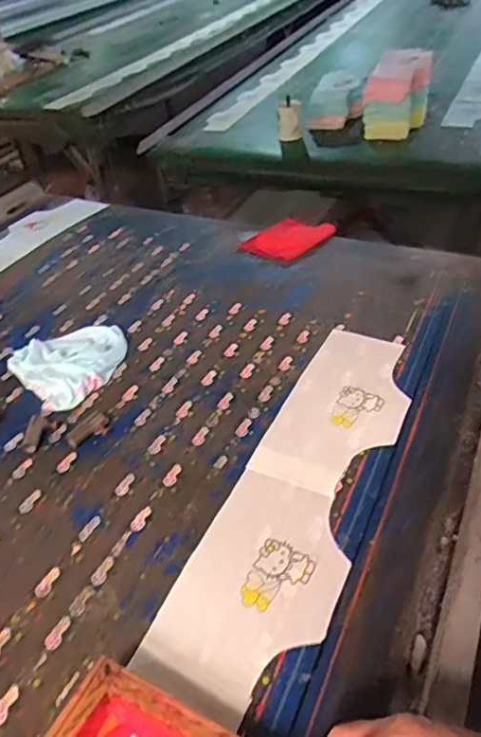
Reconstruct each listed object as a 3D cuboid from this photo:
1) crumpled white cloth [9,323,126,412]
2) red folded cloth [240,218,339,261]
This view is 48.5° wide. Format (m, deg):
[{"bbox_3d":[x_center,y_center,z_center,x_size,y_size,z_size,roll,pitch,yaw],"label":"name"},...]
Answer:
[{"bbox_3d":[-0.275,-0.018,0.894,0.180,0.032,0.180,-32,46,-26],"label":"crumpled white cloth"},{"bbox_3d":[0.088,-0.279,1.146,0.204,0.053,0.102,15,45,25],"label":"red folded cloth"}]

